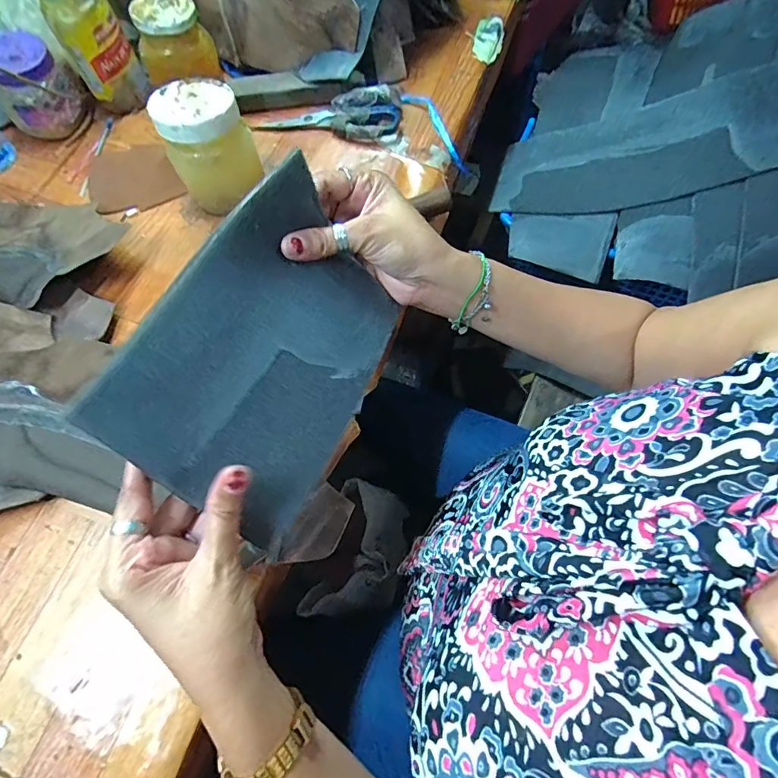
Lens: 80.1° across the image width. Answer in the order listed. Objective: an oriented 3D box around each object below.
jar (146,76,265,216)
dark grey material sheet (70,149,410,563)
[{"bbox_3d":[-0.183,-0.248,0.482,0.082,0.108,0.086,-1,66,2],"label":"jar"},{"bbox_3d":[-0.071,-0.023,0.291,0.134,0.022,0.195,39,67,-24],"label":"dark grey material sheet"}]

